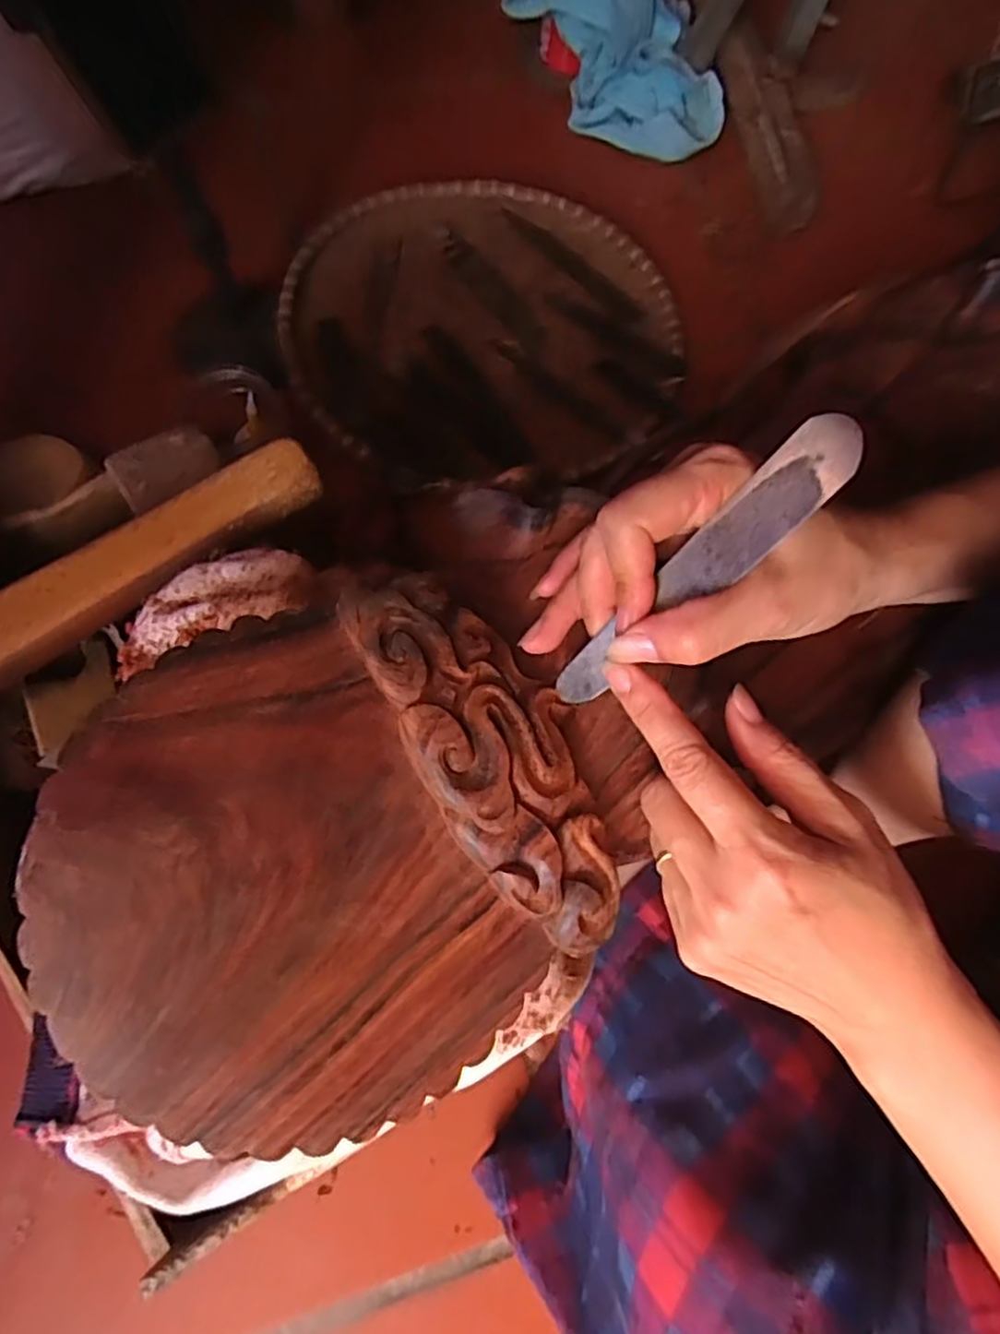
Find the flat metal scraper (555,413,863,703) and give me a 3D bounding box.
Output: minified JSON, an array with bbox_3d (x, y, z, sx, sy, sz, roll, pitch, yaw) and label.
[{"bbox_3d":[0.069,-0.033,0.250,0.131,0.004,0.024,-44,74,22],"label":"flat metal scraper"}]

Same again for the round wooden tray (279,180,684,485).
[{"bbox_3d":[-0.014,-0.298,0.624,0.327,0.030,0.318,1,70,-2],"label":"round wooden tray"}]

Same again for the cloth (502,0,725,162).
[{"bbox_3d":[0.121,-0.629,0.693,0.228,0.138,0.139,14,69,2],"label":"cloth"}]

